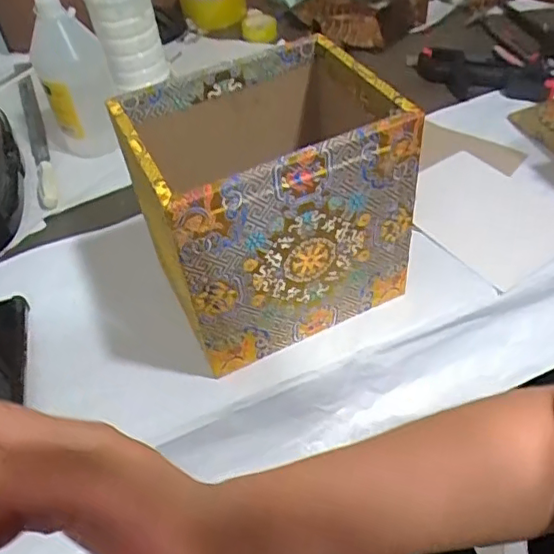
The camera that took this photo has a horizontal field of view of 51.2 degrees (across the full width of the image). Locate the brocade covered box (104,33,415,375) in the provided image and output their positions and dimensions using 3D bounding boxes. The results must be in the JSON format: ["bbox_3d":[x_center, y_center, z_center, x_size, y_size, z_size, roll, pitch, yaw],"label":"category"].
[{"bbox_3d":[-0.009,-0.057,0.468,0.178,0.182,0.144,-22,49,-16],"label":"brocade covered box"}]

